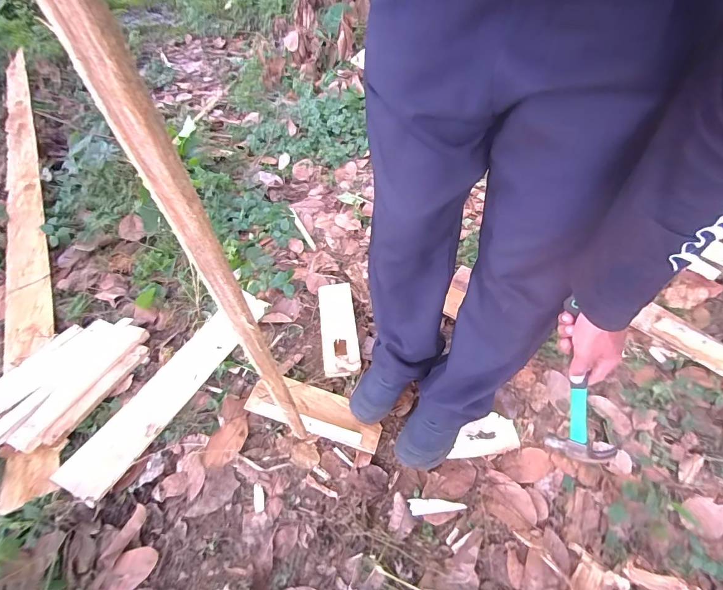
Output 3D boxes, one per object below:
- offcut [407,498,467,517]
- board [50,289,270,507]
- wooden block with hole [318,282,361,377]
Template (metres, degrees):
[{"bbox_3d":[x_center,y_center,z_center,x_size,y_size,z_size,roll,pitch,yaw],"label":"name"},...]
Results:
[{"bbox_3d":[0.152,0.425,0.770,0.111,0.007,0.030,-2,49,0],"label":"offcut"},{"bbox_3d":[-0.454,0.201,0.947,0.116,0.024,0.583,20,52,18],"label":"board"},{"bbox_3d":[-0.065,0.089,1.043,0.098,0.059,0.282,-6,49,-4],"label":"wooden block with hole"}]

